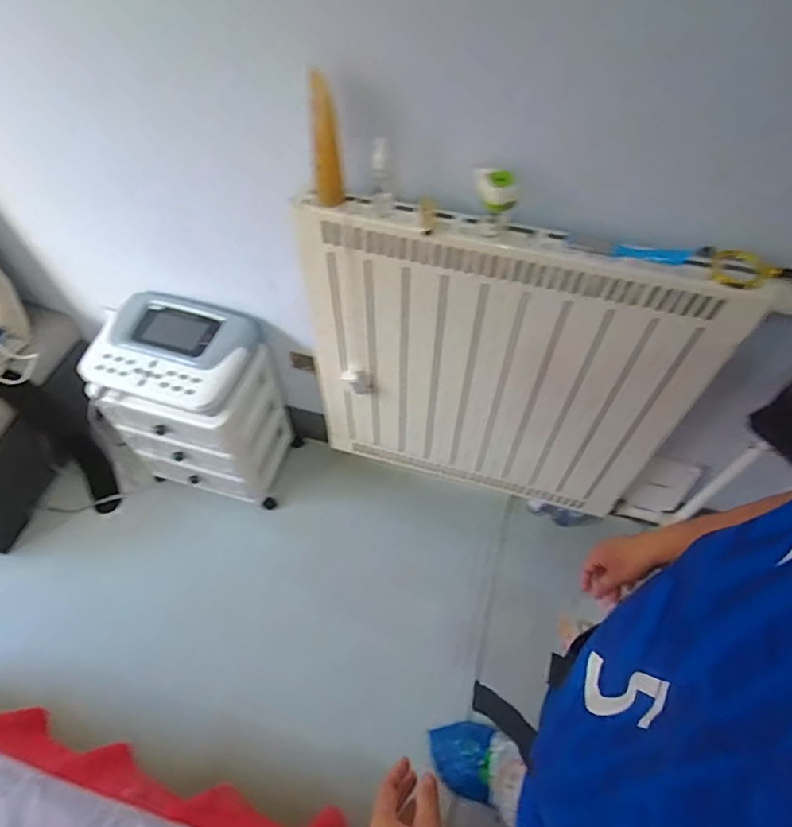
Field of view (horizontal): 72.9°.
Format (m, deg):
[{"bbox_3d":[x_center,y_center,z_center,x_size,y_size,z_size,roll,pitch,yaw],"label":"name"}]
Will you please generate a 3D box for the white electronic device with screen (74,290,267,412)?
[{"bbox_3d":[-0.499,-0.144,1.223,0.336,0.112,0.269,14,57,9],"label":"white electronic device with screen"}]

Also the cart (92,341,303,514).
[{"bbox_3d":[-0.495,0.012,1.405,0.354,0.425,0.256,12,57,8],"label":"cart"}]

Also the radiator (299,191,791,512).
[{"bbox_3d":[0.189,-0.061,1.077,0.726,0.702,0.058,11,57,7],"label":"radiator"}]

